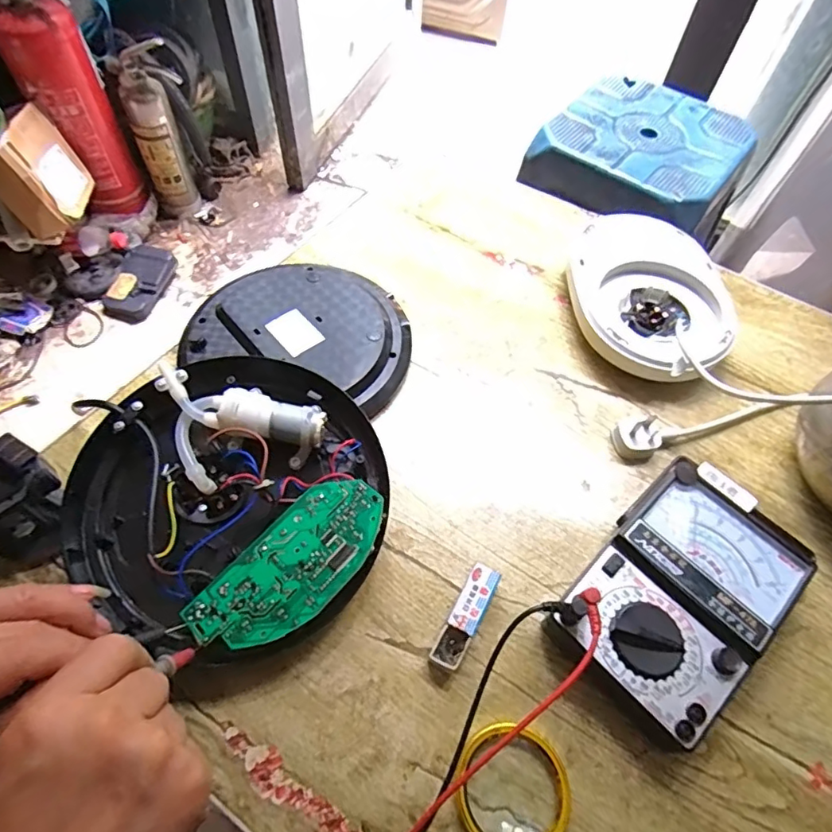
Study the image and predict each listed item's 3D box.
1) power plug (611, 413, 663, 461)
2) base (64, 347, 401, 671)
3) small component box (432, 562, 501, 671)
[{"bbox_3d":[0.191,0.019,0.460,0.031,0.027,0.028,-5,57,-5],"label":"power plug"},{"bbox_3d":[-0.130,0.059,0.393,0.213,0.073,0.208,1,56,-1],"label":"base"},{"bbox_3d":[0.036,0.142,0.374,0.021,0.022,0.072,26,59,15],"label":"small component box"}]

